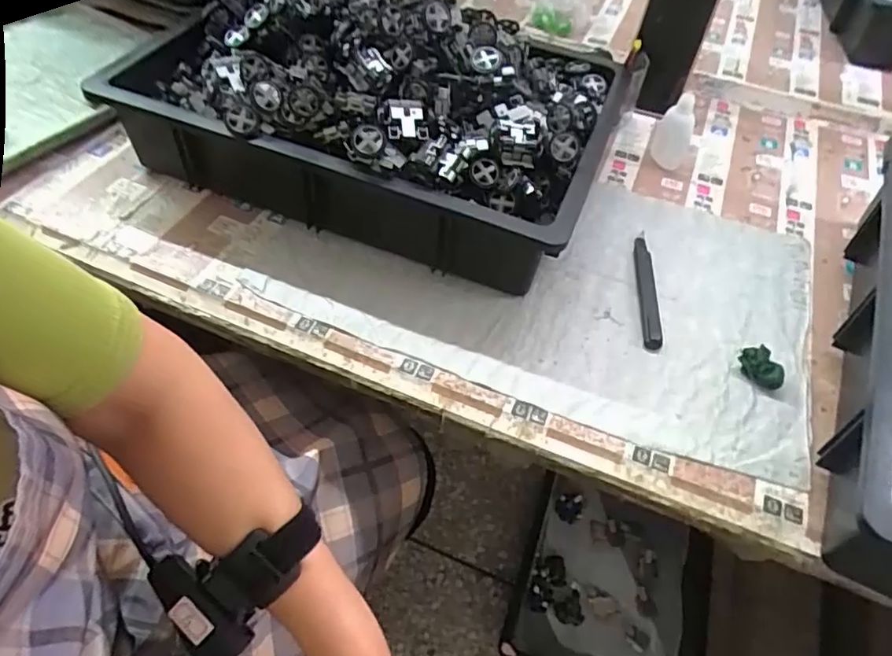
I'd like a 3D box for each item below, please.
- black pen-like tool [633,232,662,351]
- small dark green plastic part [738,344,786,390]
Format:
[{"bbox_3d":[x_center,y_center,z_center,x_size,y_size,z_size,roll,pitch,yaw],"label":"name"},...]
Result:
[{"bbox_3d":[0.190,-0.038,0.570,0.018,0.006,0.145,8,50,2],"label":"black pen-like tool"},{"bbox_3d":[0.265,0.033,0.509,0.025,0.019,0.039,-32,60,-27],"label":"small dark green plastic part"}]

